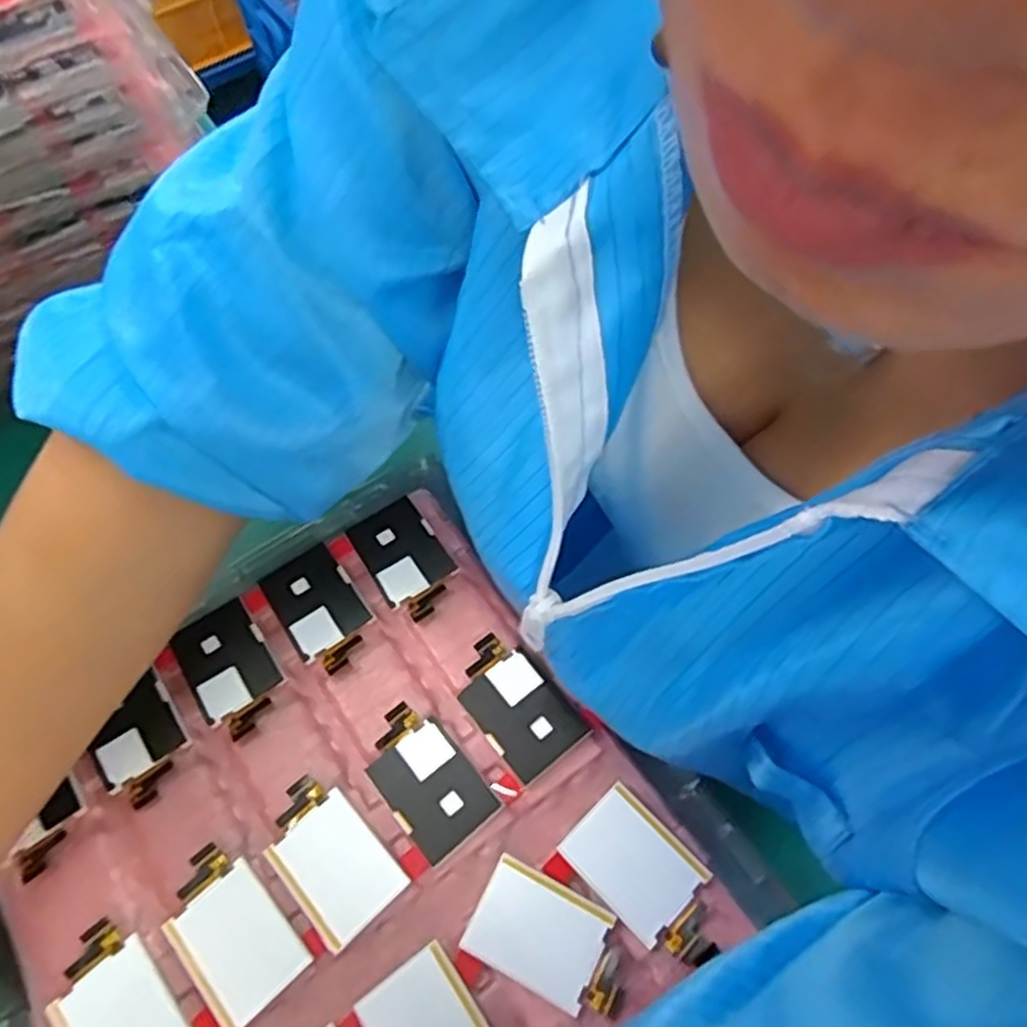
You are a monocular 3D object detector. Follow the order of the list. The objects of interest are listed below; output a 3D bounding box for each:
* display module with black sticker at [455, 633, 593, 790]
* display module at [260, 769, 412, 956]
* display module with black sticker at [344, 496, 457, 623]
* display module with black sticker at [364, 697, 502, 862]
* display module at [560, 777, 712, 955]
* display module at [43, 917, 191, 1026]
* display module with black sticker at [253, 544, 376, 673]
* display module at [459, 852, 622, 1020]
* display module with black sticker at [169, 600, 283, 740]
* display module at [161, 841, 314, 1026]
[{"bbox_3d":[0.000,0.079,0.314,0.034,0.006,0.057,-36,65,-16],"label":"display module with black sticker"},{"bbox_3d":[-0.071,0.130,0.289,0.035,0.004,0.057,-40,66,-18],"label":"display module"},{"bbox_3d":[-0.049,0.021,0.348,0.034,0.007,0.056,-31,63,-14],"label":"display module with black sticker"},{"bbox_3d":[-0.036,0.105,0.302,0.033,0.006,0.056,-38,65,-17],"label":"display module with black sticker"},{"bbox_3d":[0.048,0.133,0.283,0.035,0.005,0.054,-41,66,-18],"label":"display module"},{"bbox_3d":[-0.139,0.175,0.264,0.035,0.004,0.057,-40,66,-18],"label":"display module"},{"bbox_3d":[-0.086,0.043,0.338,0.035,0.008,0.054,-33,64,-15],"label":"display module with black sticker"},{"bbox_3d":[0.013,0.153,0.274,0.056,0.004,0.034,23,64,15],"label":"display module"},{"bbox_3d":[-0.121,0.067,0.325,0.034,0.009,0.055,-32,64,-15],"label":"display module with black sticker"},{"bbox_3d":[-0.104,0.152,0.277,0.035,0.004,0.057,-40,66,-18],"label":"display module"}]

